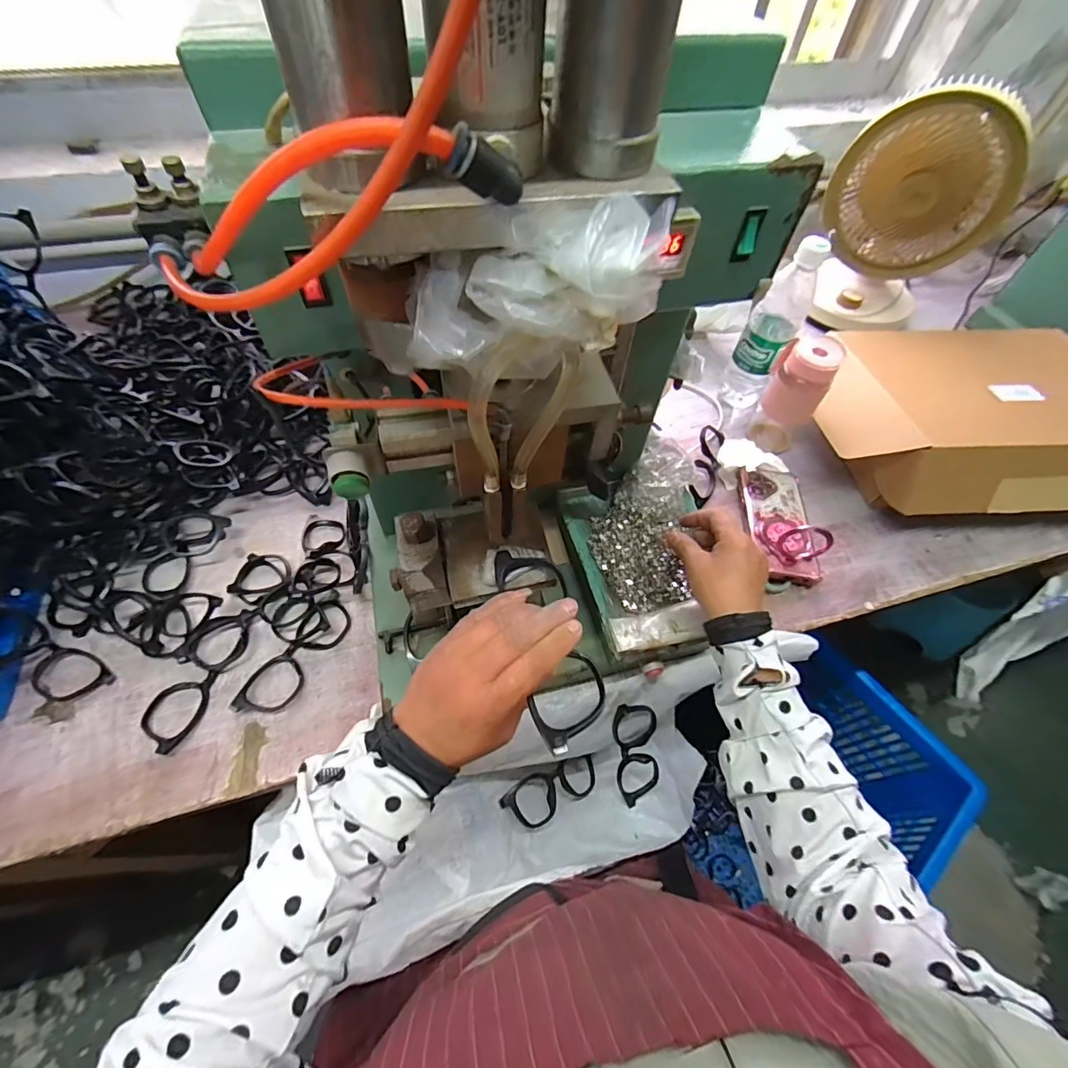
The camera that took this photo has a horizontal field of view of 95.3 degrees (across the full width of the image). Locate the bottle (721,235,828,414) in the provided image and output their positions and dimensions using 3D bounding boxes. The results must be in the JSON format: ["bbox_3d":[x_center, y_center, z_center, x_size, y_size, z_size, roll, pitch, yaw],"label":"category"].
[{"bbox_3d":[0.320,-0.274,0.667,0.067,0.233,0.063,35,62,18],"label":"bottle"}]

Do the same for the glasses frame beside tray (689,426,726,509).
[{"bbox_3d":[0.232,-0.095,0.651,0.035,0.024,0.145,17,58,8],"label":"glasses frame beside tray"}]

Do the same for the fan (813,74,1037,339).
[{"bbox_3d":[0.563,-0.480,0.750,0.224,0.315,0.149,32,61,17],"label":"fan"}]

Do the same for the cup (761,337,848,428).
[{"bbox_3d":[0.342,-0.196,0.633,0.072,0.111,0.063,32,61,17],"label":"cup"}]

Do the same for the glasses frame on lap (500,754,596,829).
[{"bbox_3d":[0.022,0.284,0.540,0.138,0.029,0.049,5,47,-44],"label":"glasses frame on lap"}]

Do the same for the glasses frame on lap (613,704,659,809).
[{"bbox_3d":[0.113,0.237,0.535,0.049,0.140,0.016,-16,23,-13],"label":"glasses frame on lap"}]

